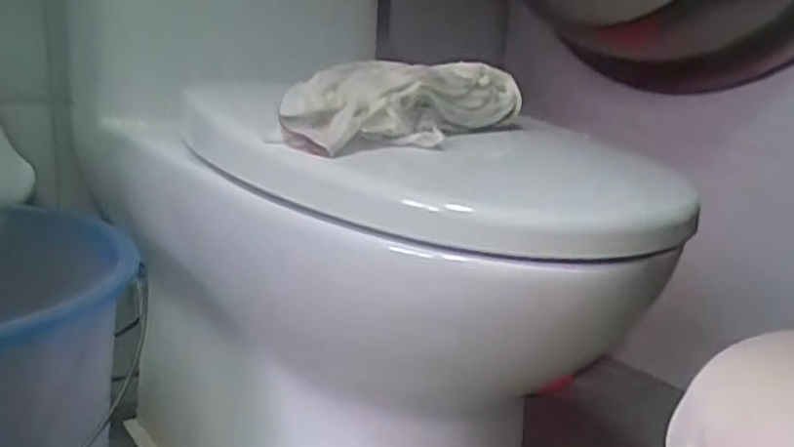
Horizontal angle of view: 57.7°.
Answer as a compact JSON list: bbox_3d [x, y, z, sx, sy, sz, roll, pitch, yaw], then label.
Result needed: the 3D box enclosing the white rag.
[{"bbox_3d":[0.015,-0.098,0.583,0.078,0.059,0.221,18,21,38],"label":"white rag"}]

